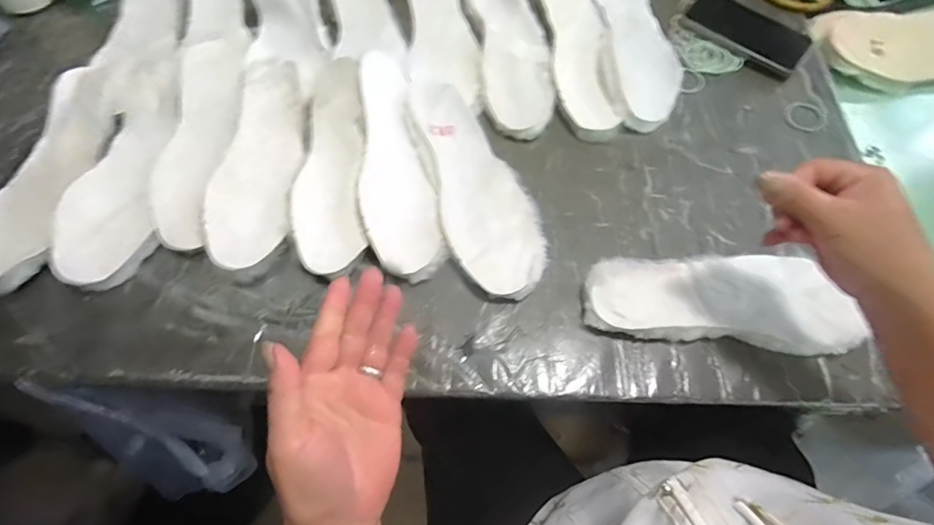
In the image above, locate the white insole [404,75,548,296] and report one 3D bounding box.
[{"bbox_3d":[0.002,-0.094,0.515,0.098,0.028,0.288,-19,66,-11],"label":"white insole"}]

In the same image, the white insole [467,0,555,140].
[{"bbox_3d":[0.057,-0.273,0.600,0.090,0.008,0.265,-4,64,-3],"label":"white insole"}]

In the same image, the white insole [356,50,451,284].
[{"bbox_3d":[-0.079,-0.113,0.511,0.078,0.021,0.275,-5,66,-17],"label":"white insole"}]

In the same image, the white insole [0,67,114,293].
[{"bbox_3d":[-0.447,-0.097,0.515,0.086,0.028,0.276,2,63,0],"label":"white insole"}]

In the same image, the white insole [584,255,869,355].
[{"bbox_3d":[0.236,0.038,0.457,0.239,0.025,0.091,2,63,-1],"label":"white insole"}]

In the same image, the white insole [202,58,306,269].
[{"bbox_3d":[-0.225,-0.122,0.517,0.081,0.015,0.265,-1,64,-2],"label":"white insole"}]

